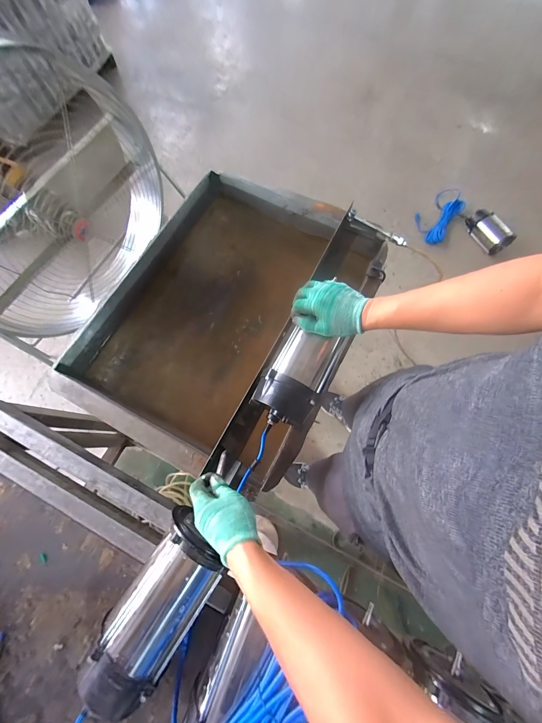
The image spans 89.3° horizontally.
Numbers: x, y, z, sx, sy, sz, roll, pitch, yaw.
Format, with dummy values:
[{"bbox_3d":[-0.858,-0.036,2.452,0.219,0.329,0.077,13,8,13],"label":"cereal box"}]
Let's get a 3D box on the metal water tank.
[{"bbox_3d":[-0.099,-0.119,0.783,0.594,0.234,0.761,26,75,7],"label":"metal water tank"}]

